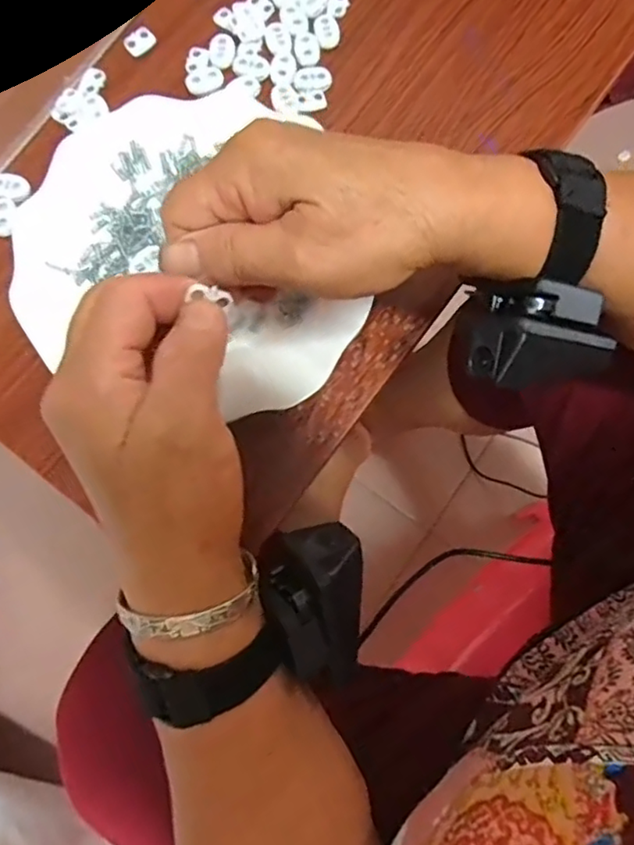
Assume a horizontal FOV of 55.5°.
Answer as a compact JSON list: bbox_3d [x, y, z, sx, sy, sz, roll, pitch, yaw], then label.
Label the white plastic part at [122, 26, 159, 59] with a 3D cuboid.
[{"bbox_3d":[-0.106,-0.230,0.364,0.019,0.004,0.015,-38,79,-10],"label":"white plastic part"}]

